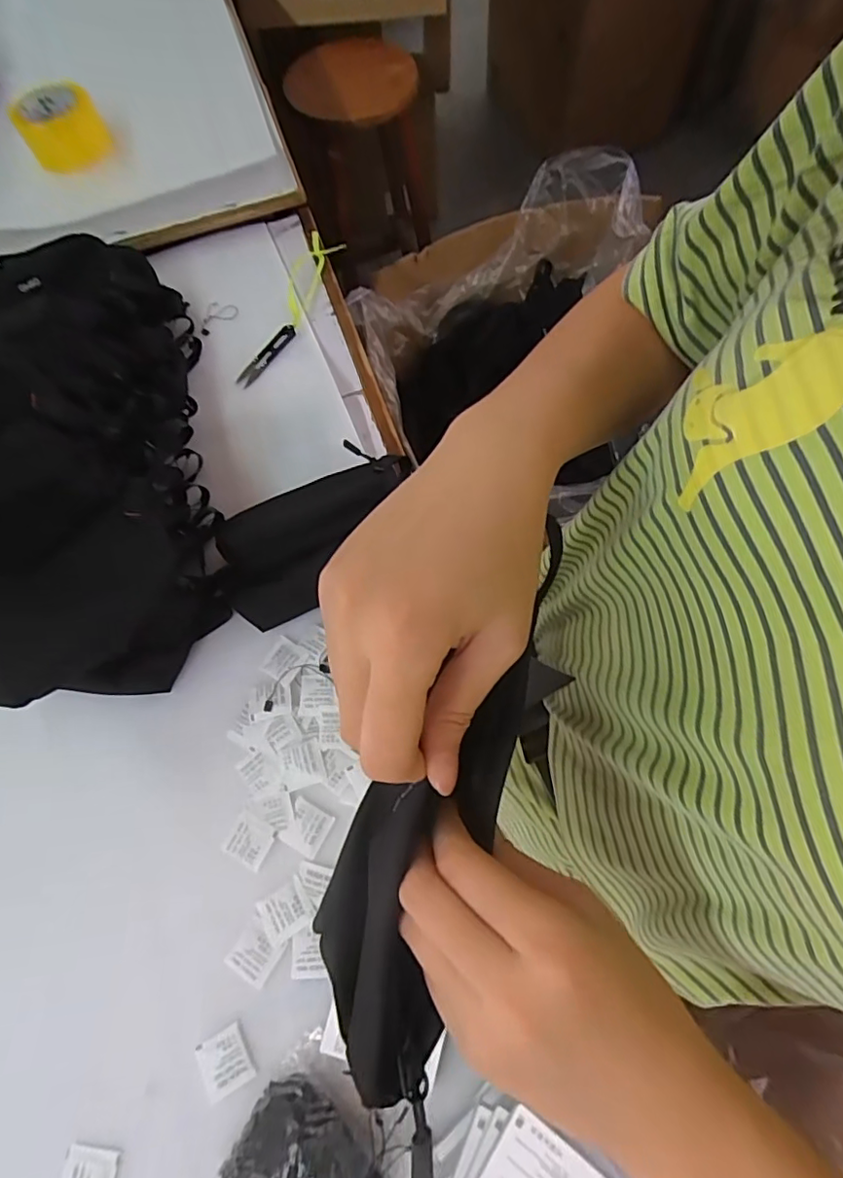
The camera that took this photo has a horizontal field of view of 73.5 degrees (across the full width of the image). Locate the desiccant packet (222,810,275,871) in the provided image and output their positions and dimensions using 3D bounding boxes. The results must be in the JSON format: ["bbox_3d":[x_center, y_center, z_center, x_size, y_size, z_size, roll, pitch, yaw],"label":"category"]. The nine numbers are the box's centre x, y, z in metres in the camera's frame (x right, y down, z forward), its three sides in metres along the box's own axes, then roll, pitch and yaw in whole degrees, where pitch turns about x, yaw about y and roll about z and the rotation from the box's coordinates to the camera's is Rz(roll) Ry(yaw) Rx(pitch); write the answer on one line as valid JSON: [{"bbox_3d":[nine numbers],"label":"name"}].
[{"bbox_3d":[-0.154,0.225,0.505,0.039,0.007,0.038,26,72,13],"label":"desiccant packet"}]

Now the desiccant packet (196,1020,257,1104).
[{"bbox_3d":[-0.156,0.374,0.446,0.039,0.009,0.040,-30,70,-8],"label":"desiccant packet"}]

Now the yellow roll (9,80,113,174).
[{"bbox_3d":[-0.510,-0.657,0.802,0.109,0.066,0.105,-1,68,2],"label":"yellow roll"}]

